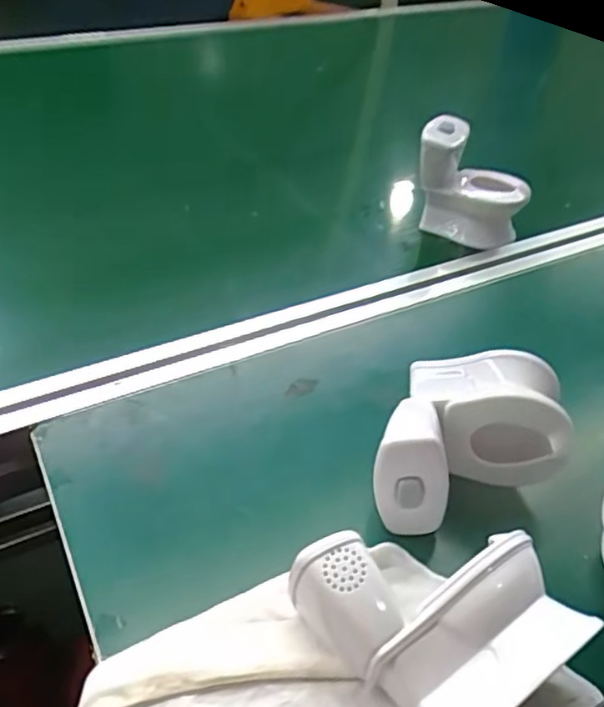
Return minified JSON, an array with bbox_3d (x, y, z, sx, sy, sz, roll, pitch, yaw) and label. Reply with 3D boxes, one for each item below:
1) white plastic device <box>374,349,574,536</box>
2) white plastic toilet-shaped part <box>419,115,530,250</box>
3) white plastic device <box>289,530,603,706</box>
[{"bbox_3d":[0.095,0.050,0.371,0.111,0.066,0.107,7,42,2],"label":"white plastic device"},{"bbox_3d":[0.162,-0.164,0.614,0.099,0.099,0.076,12,42,8],"label":"white plastic toilet-shaped part"},{"bbox_3d":[0.058,0.116,0.288,0.103,0.063,0.097,-22,49,-27],"label":"white plastic device"}]

